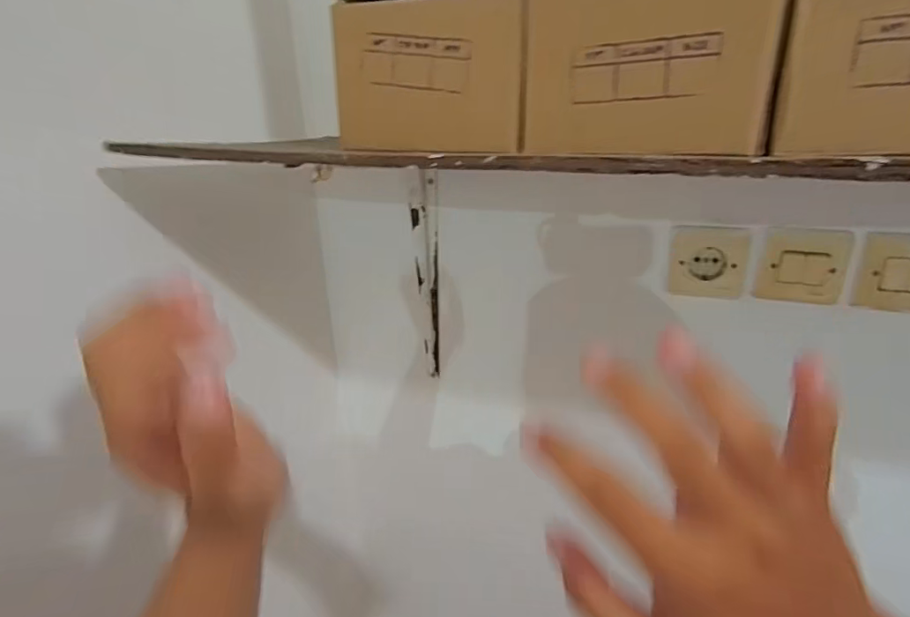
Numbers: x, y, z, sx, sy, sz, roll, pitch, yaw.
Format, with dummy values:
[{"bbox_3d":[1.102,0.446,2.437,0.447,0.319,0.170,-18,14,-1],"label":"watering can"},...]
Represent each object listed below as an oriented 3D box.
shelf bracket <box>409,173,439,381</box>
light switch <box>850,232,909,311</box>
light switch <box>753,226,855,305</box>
[{"bbox_3d":[-0.038,-0.044,0.697,0.026,0.291,0.027,-17,26,-33],"label":"shelf bracket"},{"bbox_3d":[0.441,-0.035,0.481,0.076,0.073,0.012,5,23,18],"label":"light switch"},{"bbox_3d":[0.361,-0.045,0.512,0.077,0.073,0.011,7,23,22],"label":"light switch"}]

